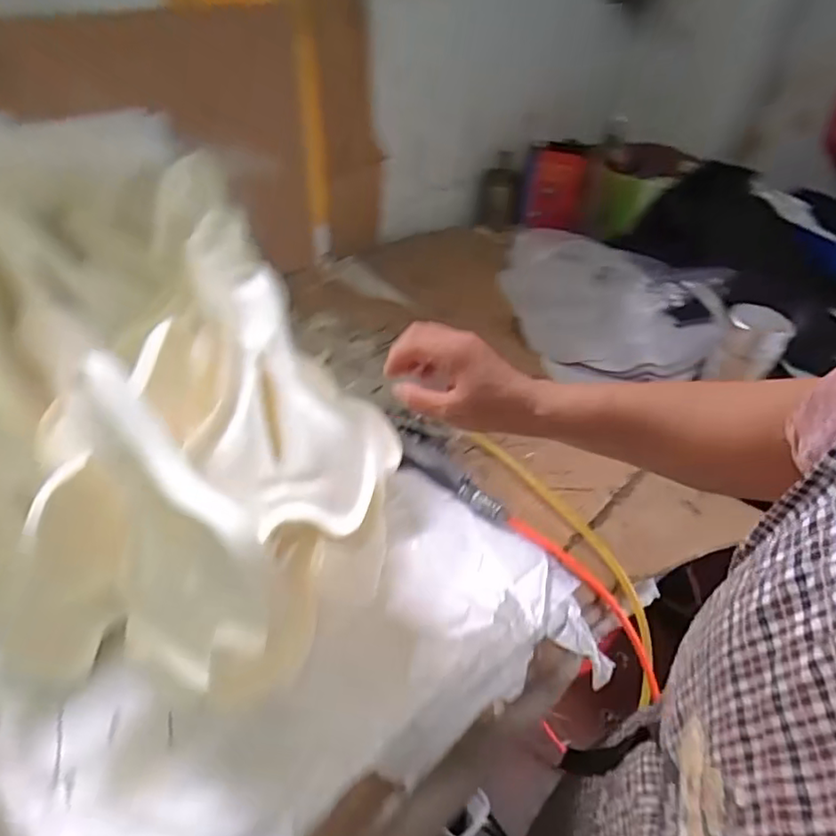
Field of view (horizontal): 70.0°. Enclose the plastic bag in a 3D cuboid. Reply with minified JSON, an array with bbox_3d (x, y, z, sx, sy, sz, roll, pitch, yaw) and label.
[{"bbox_3d":[0.333,-0.198,1.004,0.367,0.131,0.290,6,39,0],"label":"plastic bag"}]

